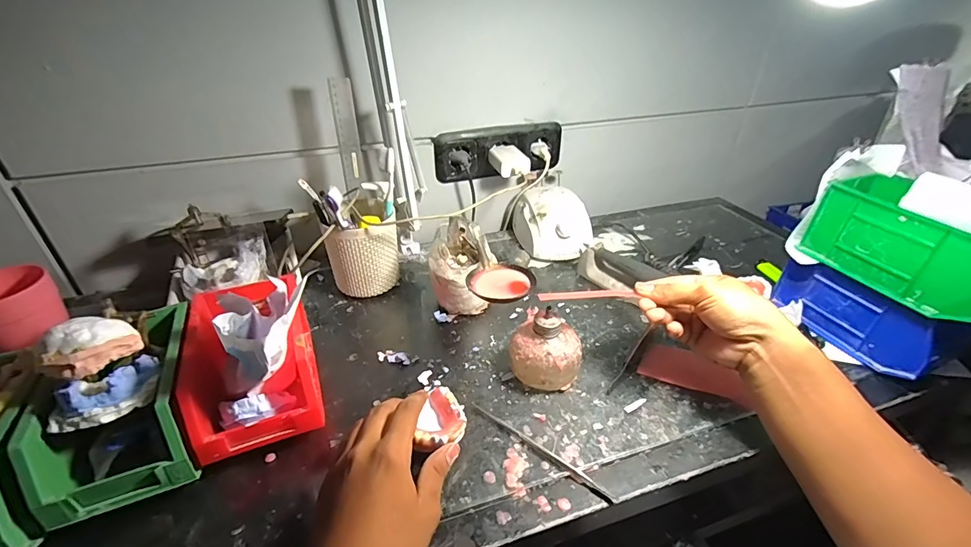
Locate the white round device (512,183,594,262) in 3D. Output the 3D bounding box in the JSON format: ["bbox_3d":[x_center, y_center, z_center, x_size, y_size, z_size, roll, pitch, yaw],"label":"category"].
[{"bbox_3d":[0.113,-0.081,0.713,0.105,0.082,0.137,-8,35,-13],"label":"white round device"}]

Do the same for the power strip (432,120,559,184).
[{"bbox_3d":[0.027,-0.202,0.724,0.223,0.076,0.047,-7,34,-10],"label":"power strip"}]

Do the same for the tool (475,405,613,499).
[{"bbox_3d":[0.049,0.162,0.407,0.153,0.005,0.008,25,41,33],"label":"tool"}]

